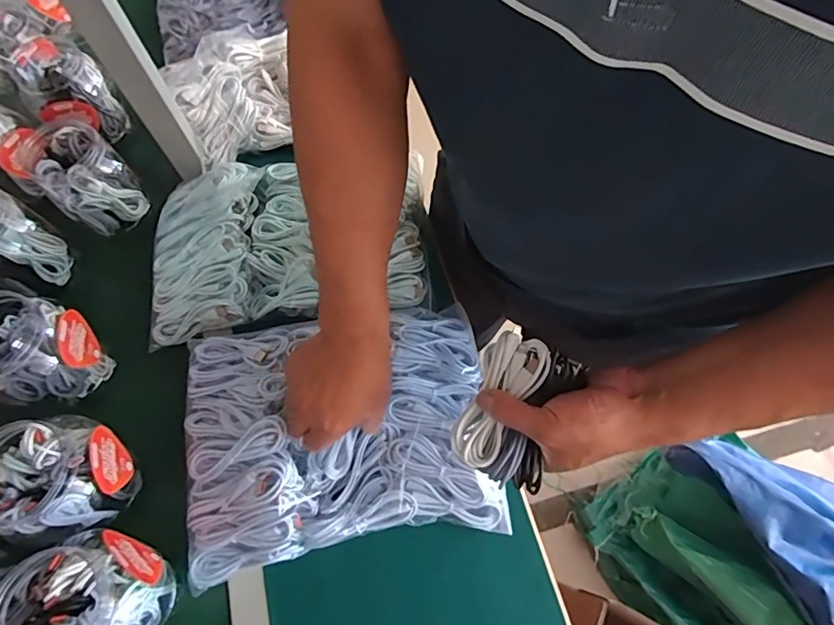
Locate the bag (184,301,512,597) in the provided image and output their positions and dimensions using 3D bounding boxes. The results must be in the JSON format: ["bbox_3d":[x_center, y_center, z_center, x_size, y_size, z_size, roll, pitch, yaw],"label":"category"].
[{"bbox_3d":[-0.089,0.123,0.547,0.334,0.062,0.260,-10,66,-2],"label":"bag"}]

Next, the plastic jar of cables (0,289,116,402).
[{"bbox_3d":[-0.439,0.046,0.563,0.118,0.119,0.110,15,67,9],"label":"plastic jar of cables"}]

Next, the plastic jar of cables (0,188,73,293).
[{"bbox_3d":[-0.530,-0.094,0.625,0.093,0.126,0.096,-1,66,2],"label":"plastic jar of cables"}]

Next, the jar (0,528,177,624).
[{"bbox_3d":[-0.301,0.272,0.449,0.100,0.117,0.118,30,70,15],"label":"jar"}]

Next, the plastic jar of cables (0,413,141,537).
[{"bbox_3d":[-0.357,0.163,0.494,0.097,0.120,0.100,-1,66,2],"label":"plastic jar of cables"}]

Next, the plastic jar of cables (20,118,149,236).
[{"bbox_3d":[-0.442,-0.176,0.662,0.088,0.134,0.096,-1,66,2],"label":"plastic jar of cables"}]

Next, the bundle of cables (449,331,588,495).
[{"bbox_3d":[0.081,0.079,0.406,0.079,0.040,0.114,23,69,12],"label":"bundle of cables"}]

